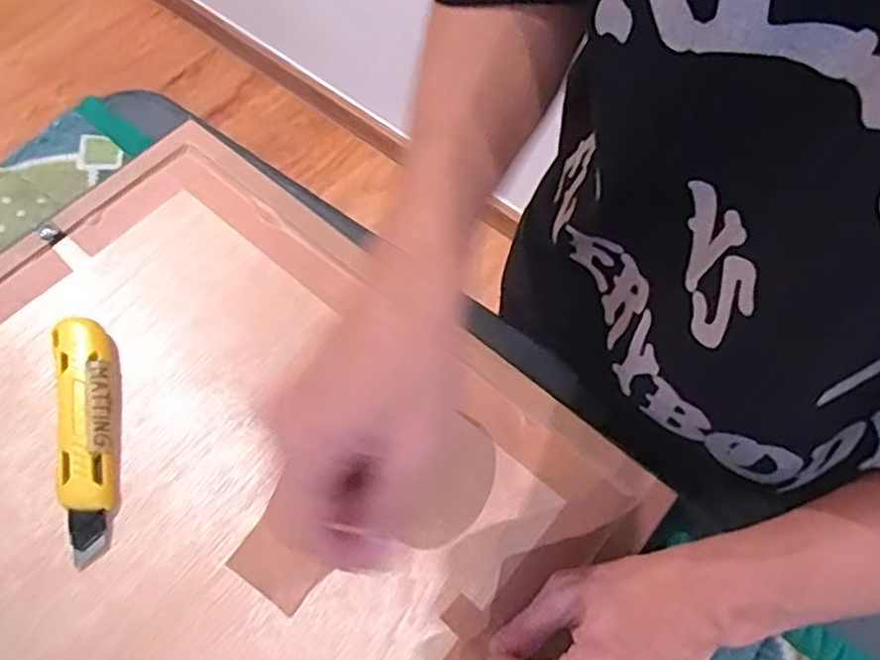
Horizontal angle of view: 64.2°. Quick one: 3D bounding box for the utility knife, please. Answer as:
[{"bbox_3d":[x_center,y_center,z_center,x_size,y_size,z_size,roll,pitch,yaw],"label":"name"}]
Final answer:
[{"bbox_3d":[-0.219,0.061,0.430,0.039,0.018,0.152,-11,64,-6],"label":"utility knife"}]

